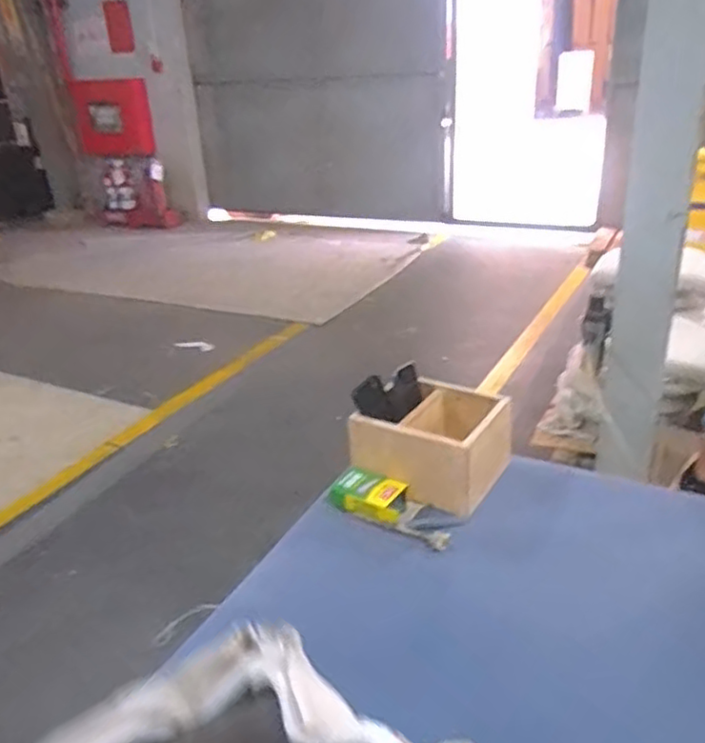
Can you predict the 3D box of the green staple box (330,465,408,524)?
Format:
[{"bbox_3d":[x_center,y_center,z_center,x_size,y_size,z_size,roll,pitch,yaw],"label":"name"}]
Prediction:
[{"bbox_3d":[0.023,0.204,1.100,0.128,0.035,0.075,10,29,26],"label":"green staple box"}]

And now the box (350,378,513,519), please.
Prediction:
[{"bbox_3d":[0.143,0.117,1.164,0.224,0.120,0.207,13,31,31],"label":"box"}]

